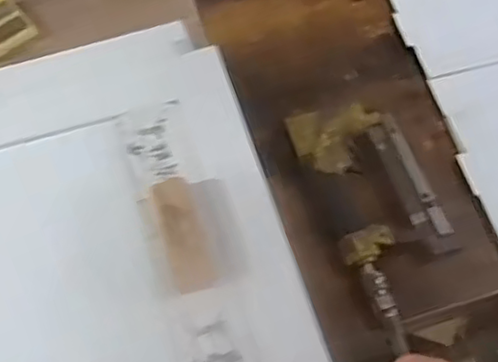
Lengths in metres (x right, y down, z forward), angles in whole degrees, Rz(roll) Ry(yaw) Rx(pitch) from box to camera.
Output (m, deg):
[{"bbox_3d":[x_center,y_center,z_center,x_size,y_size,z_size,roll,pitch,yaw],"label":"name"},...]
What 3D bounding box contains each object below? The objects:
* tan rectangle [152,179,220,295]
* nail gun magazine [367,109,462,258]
[{"bbox_3d":[-0.055,0.043,0.542,0.034,0.017,0.097,-18,66,-8],"label":"tan rectangle"},{"bbox_3d":[0.171,0.003,0.681,0.035,0.012,0.157,-18,66,-8],"label":"nail gun magazine"}]

